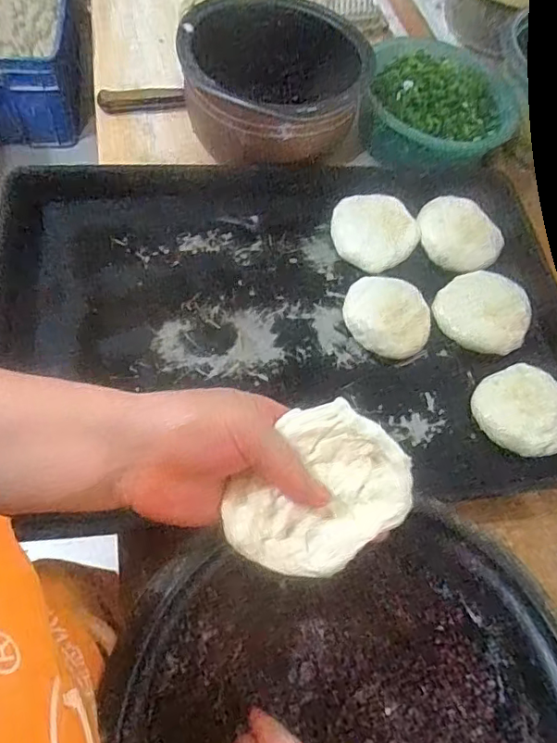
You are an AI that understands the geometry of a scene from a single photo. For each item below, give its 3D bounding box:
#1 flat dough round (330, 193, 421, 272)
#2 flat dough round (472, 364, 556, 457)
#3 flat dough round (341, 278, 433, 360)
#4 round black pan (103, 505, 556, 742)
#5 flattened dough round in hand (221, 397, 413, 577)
[{"bbox_3d":[0.108,-0.165,0.616,0.096,0.015,0.095,3,63,-6],"label":"flat dough round"},{"bbox_3d":[0.244,0.034,0.531,0.090,0.013,0.095,3,63,-6],"label":"flat dough round"},{"bbox_3d":[0.116,-0.060,0.569,0.091,0.020,0.090,3,63,-6],"label":"flat dough round"},{"bbox_3d":[0.052,0.237,0.331,0.265,0.115,0.250,3,63,-6],"label":"round black pan"},{"bbox_3d":[0.023,0.069,0.297,0.079,0.023,0.097,40,70,15],"label":"flattened dough round in hand"}]

